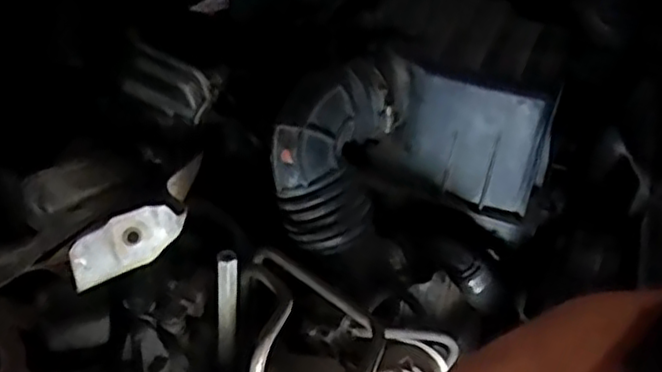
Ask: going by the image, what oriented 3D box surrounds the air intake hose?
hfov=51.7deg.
[{"bbox_3d":[0.007,-0.037,0.586,0.090,0.117,0.141,15,40,13],"label":"air intake hose"}]

